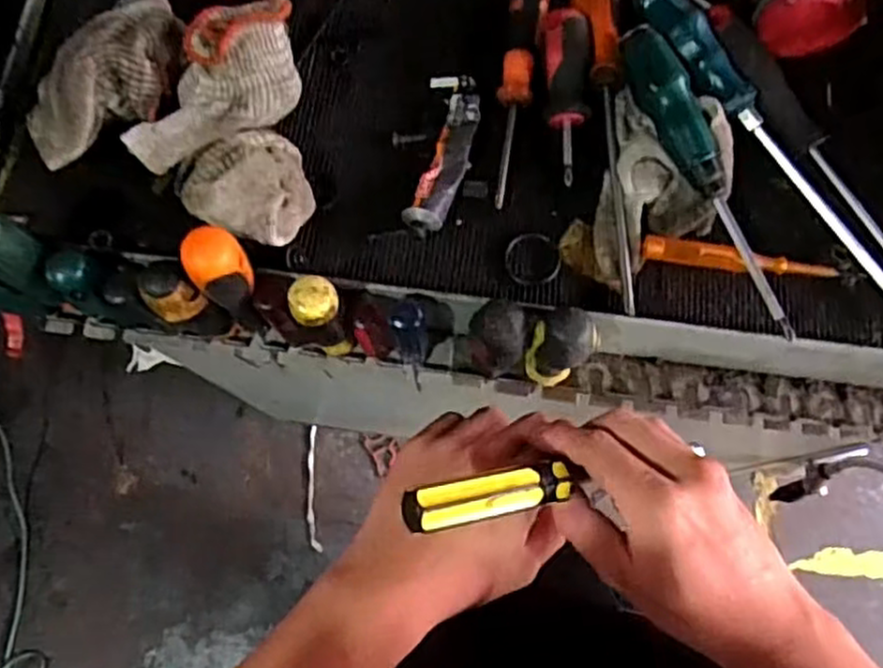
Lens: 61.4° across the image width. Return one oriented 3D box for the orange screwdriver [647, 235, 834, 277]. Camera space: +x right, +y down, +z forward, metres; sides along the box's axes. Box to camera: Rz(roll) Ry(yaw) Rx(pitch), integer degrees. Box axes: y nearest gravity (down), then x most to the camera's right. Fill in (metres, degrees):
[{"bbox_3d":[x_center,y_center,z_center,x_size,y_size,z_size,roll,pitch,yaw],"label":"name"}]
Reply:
[{"bbox_3d":[0.174,-0.044,0.439,0.112,0.014,0.015,7,75,2],"label":"orange screwdriver"}]

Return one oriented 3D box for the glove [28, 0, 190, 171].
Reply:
[{"bbox_3d":[-0.193,-0.148,0.427,0.109,0.050,0.066,-43,79,-10],"label":"glove"}]

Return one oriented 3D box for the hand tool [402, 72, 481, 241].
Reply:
[{"bbox_3d":[0.002,-0.112,0.457,0.033,0.015,0.111,10,75,3],"label":"hand tool"}]

